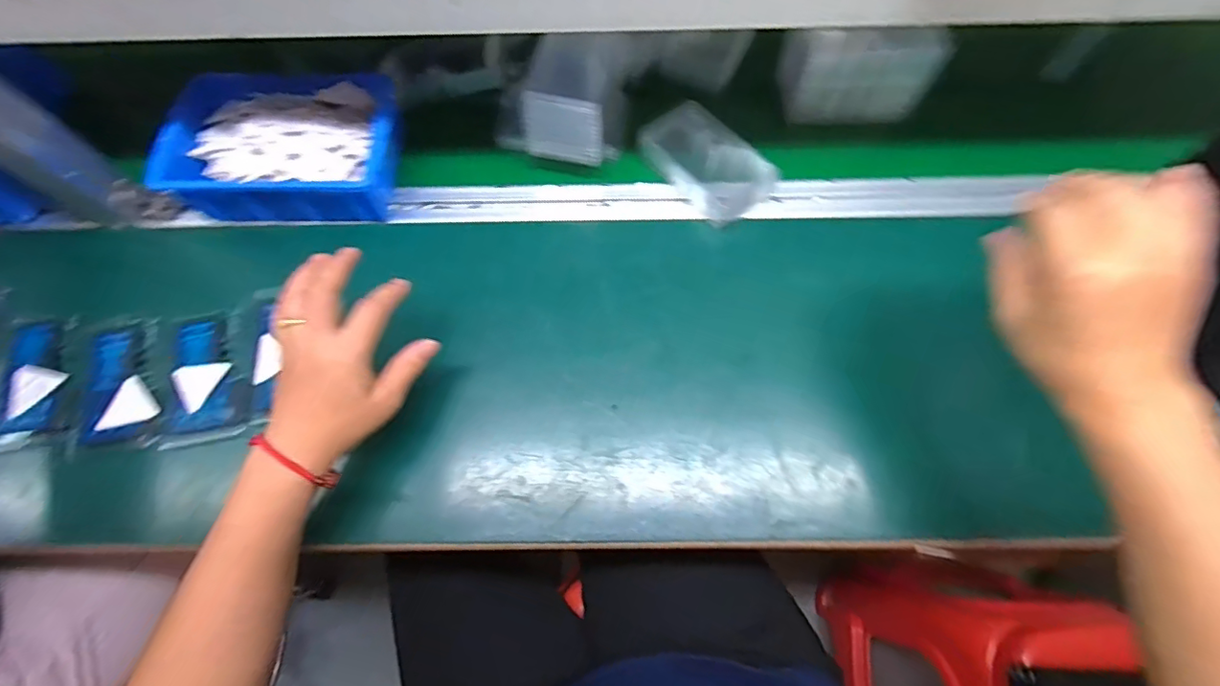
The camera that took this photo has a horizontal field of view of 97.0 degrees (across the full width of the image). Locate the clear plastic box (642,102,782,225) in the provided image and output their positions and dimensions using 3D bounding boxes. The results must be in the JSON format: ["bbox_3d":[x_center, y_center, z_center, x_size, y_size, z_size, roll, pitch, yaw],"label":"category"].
[{"bbox_3d":[0.095,-0.181,0.539,0.076,0.031,0.132,-38,72,-12],"label":"clear plastic box"}]

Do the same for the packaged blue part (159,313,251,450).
[{"bbox_3d":[-0.358,0.032,0.484,0.064,0.024,0.111,-9,69,-2],"label":"packaged blue part"}]

